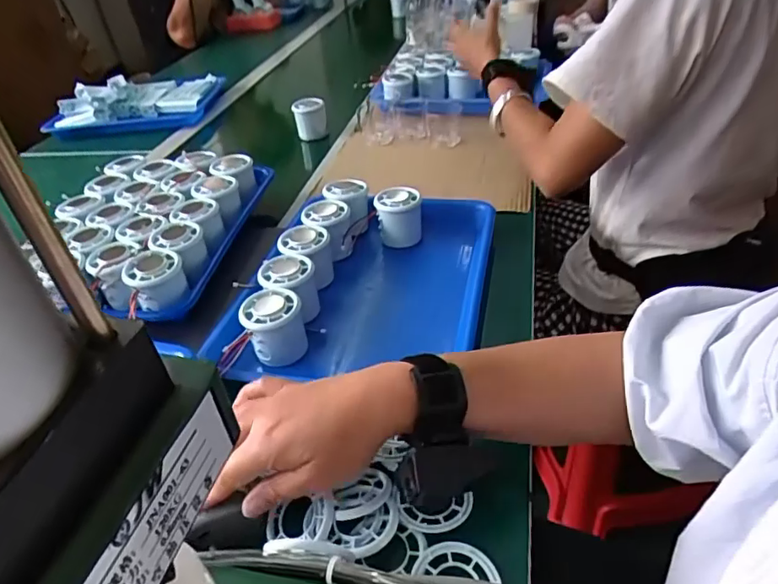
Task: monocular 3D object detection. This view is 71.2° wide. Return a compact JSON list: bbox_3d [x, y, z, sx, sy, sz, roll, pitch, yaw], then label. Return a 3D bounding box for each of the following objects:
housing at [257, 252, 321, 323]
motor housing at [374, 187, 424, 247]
[{"bbox_3d":[-0.101,0.001,0.551,0.051,0.061,0.055,-4,38,3],"label":"housing"},{"bbox_3d":[0.012,-0.087,0.637,0.051,0.063,0.051,-5,38,2],"label":"motor housing"}]

